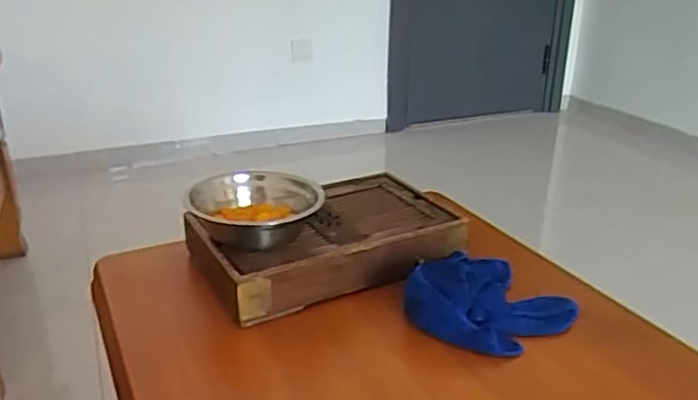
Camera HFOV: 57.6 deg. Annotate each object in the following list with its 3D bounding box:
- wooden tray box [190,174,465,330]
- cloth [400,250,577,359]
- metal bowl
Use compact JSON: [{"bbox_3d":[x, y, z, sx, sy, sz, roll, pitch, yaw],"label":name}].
[{"bbox_3d":[-0.029,0.054,0.841,0.316,0.076,0.205,-13,27,-26],"label":"wooden tray box"},{"bbox_3d":[0.156,0.106,0.726,0.168,0.055,0.151,-17,29,-32],"label":"cloth"},{"bbox_3d":[-0.115,0.011,0.812,0.158,0.058,0.158,0,24,0],"label":"metal bowl"}]

